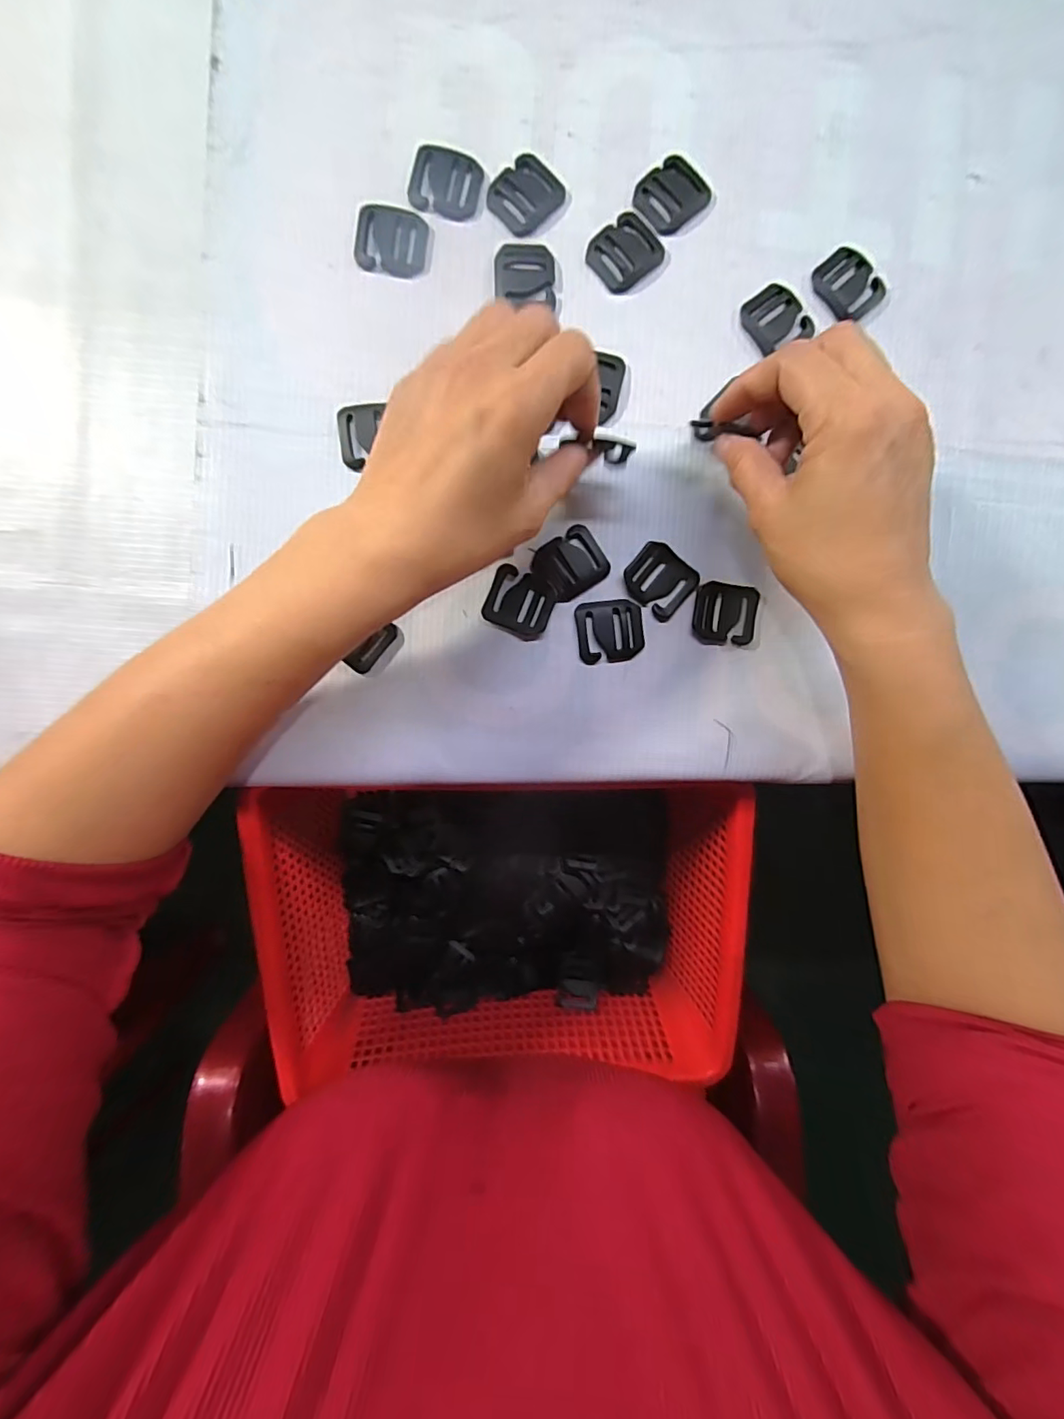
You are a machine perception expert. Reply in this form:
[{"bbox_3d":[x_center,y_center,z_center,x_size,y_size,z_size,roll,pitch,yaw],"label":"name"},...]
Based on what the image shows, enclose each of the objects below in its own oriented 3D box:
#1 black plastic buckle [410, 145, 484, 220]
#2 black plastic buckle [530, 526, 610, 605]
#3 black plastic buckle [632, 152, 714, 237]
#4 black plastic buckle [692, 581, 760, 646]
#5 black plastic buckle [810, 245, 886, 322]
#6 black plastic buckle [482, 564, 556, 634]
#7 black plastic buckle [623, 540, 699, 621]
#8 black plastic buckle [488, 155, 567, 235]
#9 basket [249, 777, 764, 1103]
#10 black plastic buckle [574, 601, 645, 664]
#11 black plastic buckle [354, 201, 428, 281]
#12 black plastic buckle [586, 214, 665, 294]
[{"bbox_3d":[-0.044,-0.271,0.271,0.036,0.004,0.033,14,91,-2],"label":"black plastic buckle"},{"bbox_3d":[0.020,-0.076,0.276,0.035,0.004,0.031,-33,92,-1],"label":"black plastic buckle"},{"bbox_3d":[0.074,-0.269,0.275,0.040,0.004,0.031,-40,92,-1],"label":"black plastic buckle"},{"bbox_3d":[0.103,-0.050,0.280,0.034,0.004,0.032,8,91,-2],"label":"black plastic buckle"},{"bbox_3d":[0.167,-0.224,0.279,0.032,0.004,0.035,-35,92,-1],"label":"black plastic buckle"},{"bbox_3d":[-0.006,-0.057,0.276,0.035,0.005,0.030,20,90,-2],"label":"black plastic buckle"},{"bbox_3d":[0.067,-0.068,0.278,0.035,0.005,0.031,39,90,-2],"label":"black plastic buckle"},{"bbox_3d":[-0.004,-0.266,0.272,0.030,0.004,0.035,44,90,-2],"label":"black plastic buckle"},{"bbox_3d":[-0.015,0.151,0.368,0.297,0.100,0.244,-1,92,-2],"label":"basket"},{"bbox_3d":[0.042,-0.041,0.278,0.034,0.005,0.032,-6,91,-2],"label":"black plastic buckle"},{"bbox_3d":[-0.072,-0.241,0.271,0.036,0.004,0.034,0,91,-2],"label":"black plastic buckle"},{"bbox_3d":[0.048,-0.237,0.275,0.037,0.004,0.031,-42,92,-1],"label":"black plastic buckle"}]

